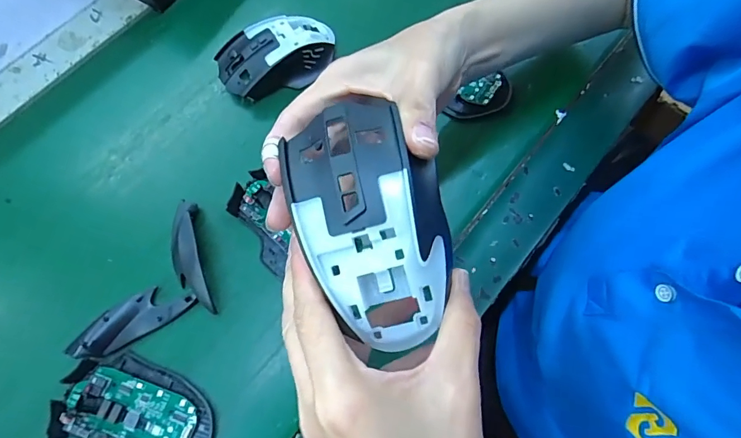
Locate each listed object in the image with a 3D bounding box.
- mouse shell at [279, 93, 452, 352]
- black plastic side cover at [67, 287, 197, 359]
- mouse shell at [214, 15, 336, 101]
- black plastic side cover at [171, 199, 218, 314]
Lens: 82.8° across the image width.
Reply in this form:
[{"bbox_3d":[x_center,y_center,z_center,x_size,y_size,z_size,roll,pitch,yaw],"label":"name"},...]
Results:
[{"bbox_3d":[0.000,0.000,0.193,0.064,0.040,0.110,-14,71,-4],"label":"mouse shell"},{"bbox_3d":[-0.187,0.077,0.331,0.092,0.015,0.033,-28,72,-8],"label":"black plastic side cover"},{"bbox_3d":[-0.089,-0.159,0.400,0.116,0.039,0.068,-24,72,-7],"label":"mouse shell"},{"bbox_3d":[-0.150,0.030,0.345,0.030,0.015,0.100,-18,71,-5],"label":"black plastic side cover"}]

